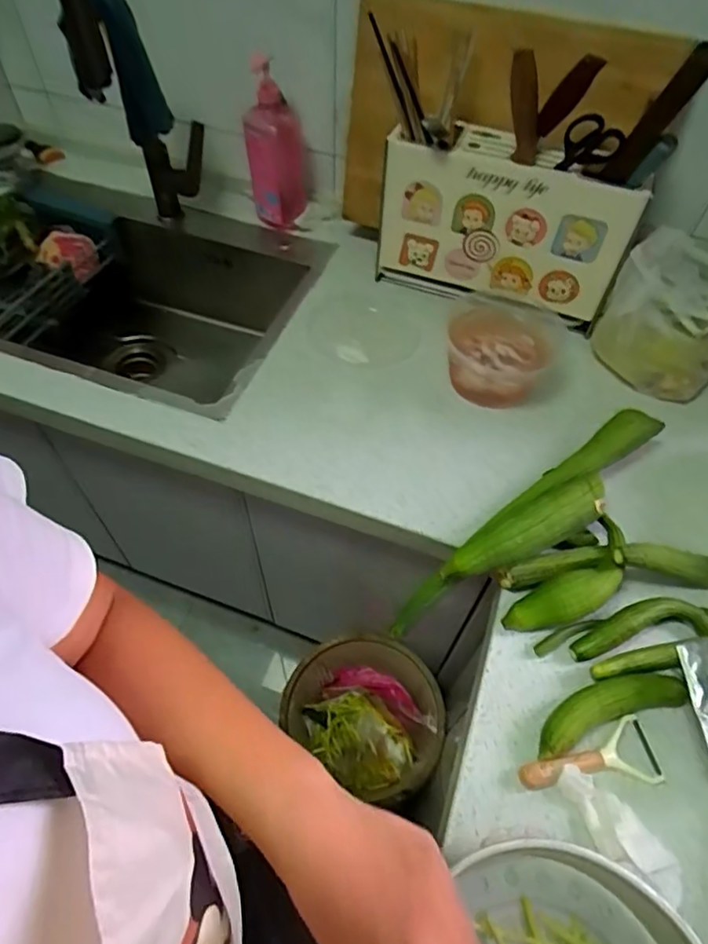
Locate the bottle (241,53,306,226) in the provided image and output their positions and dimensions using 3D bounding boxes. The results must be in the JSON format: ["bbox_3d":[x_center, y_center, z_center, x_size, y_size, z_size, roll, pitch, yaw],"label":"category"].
[{"bbox_3d":[-0.133,-0.538,0.969,0.094,0.283,0.083,-7,56,-7],"label":"bottle"}]

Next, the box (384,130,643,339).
[{"bbox_3d":[0.210,-0.351,0.851,0.348,0.243,0.074,21,57,12],"label":"box"}]

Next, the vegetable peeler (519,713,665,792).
[{"bbox_3d":[0.227,0.277,0.546,0.139,0.021,0.058,-9,56,-8],"label":"vegetable peeler"}]

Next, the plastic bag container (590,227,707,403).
[{"bbox_3d":[0.455,-0.217,0.805,0.181,0.180,0.136,34,61,20],"label":"plastic bag container"}]

